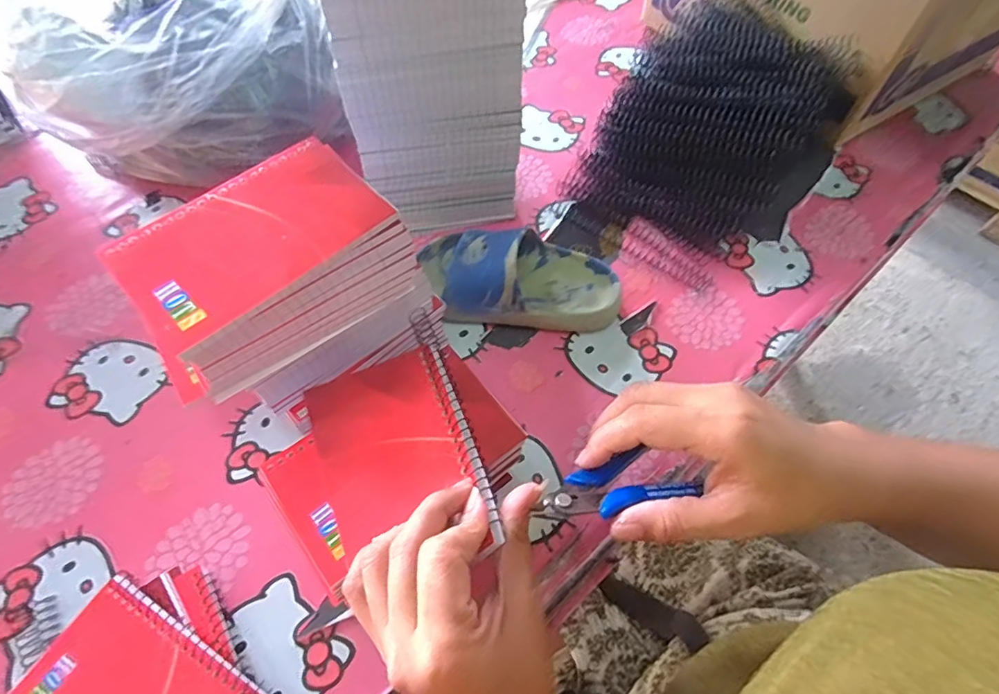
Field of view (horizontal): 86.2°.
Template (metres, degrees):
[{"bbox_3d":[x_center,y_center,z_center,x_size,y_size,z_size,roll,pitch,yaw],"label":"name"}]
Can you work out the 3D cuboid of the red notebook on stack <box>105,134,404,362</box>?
[{"bbox_3d":[-0.130,-0.060,0.283,0.130,0.009,0.075,-39,66,-20],"label":"red notebook on stack"}]

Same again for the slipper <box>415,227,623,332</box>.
[{"bbox_3d":[0.016,-0.064,0.446,0.165,0.060,0.076,5,59,4],"label":"slipper"}]

